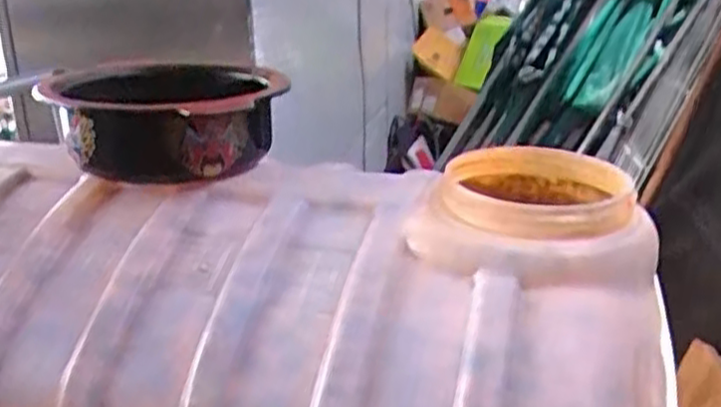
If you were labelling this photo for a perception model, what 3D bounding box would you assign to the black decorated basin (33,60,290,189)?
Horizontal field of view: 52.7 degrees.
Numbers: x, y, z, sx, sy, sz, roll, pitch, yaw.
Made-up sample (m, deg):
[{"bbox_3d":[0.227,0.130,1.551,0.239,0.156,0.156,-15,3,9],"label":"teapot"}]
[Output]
[{"bbox_3d":[-0.274,-0.108,1.025,0.283,0.128,0.306,-1,19,0],"label":"black decorated basin"}]

